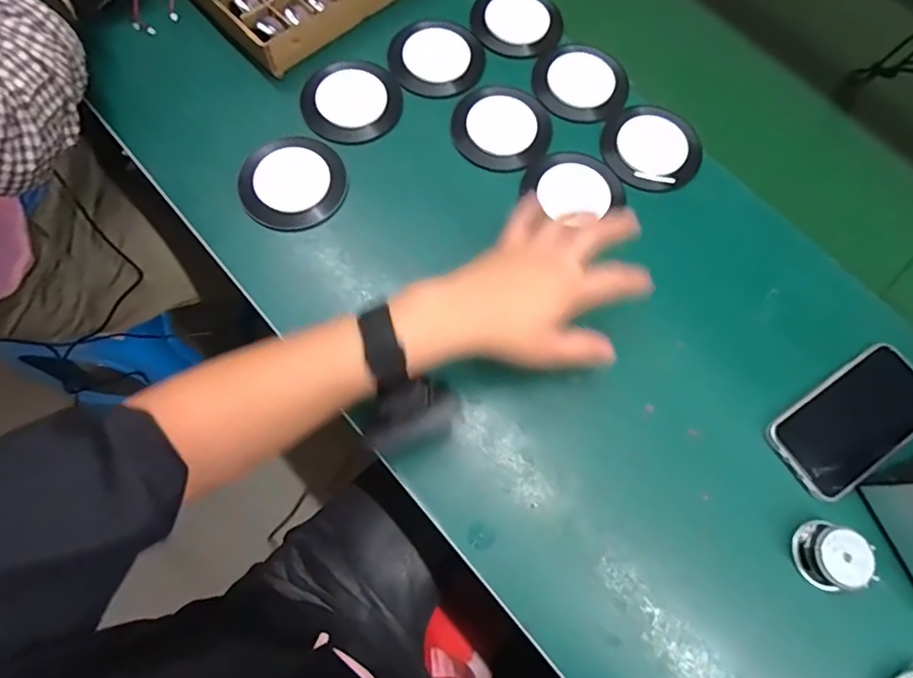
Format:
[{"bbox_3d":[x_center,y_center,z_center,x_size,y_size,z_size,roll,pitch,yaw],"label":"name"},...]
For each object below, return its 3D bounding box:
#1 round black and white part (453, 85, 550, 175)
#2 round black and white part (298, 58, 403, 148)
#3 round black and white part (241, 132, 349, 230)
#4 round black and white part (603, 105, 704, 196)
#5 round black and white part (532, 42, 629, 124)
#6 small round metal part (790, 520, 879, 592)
[{"bbox_3d":[0.045,-0.217,0.511,0.095,0.012,0.100,1,71,-2],"label":"round black and white part"},{"bbox_3d":[-0.106,-0.240,0.510,0.093,0.016,0.093,1,80,-7],"label":"round black and white part"},{"bbox_3d":[-0.156,-0.149,0.484,0.095,0.015,0.092,1,71,-2],"label":"round black and white part"},{"bbox_3d":[0.196,-0.192,0.506,0.096,0.014,0.086,18,72,3],"label":"round black and white part"},{"bbox_3d":[0.130,-0.269,0.532,0.097,0.014,0.089,1,71,-2],"label":"round black and white part"},{"bbox_3d":[0.285,0.165,0.385,0.042,0.029,0.047,8,71,0],"label":"small round metal part"}]

